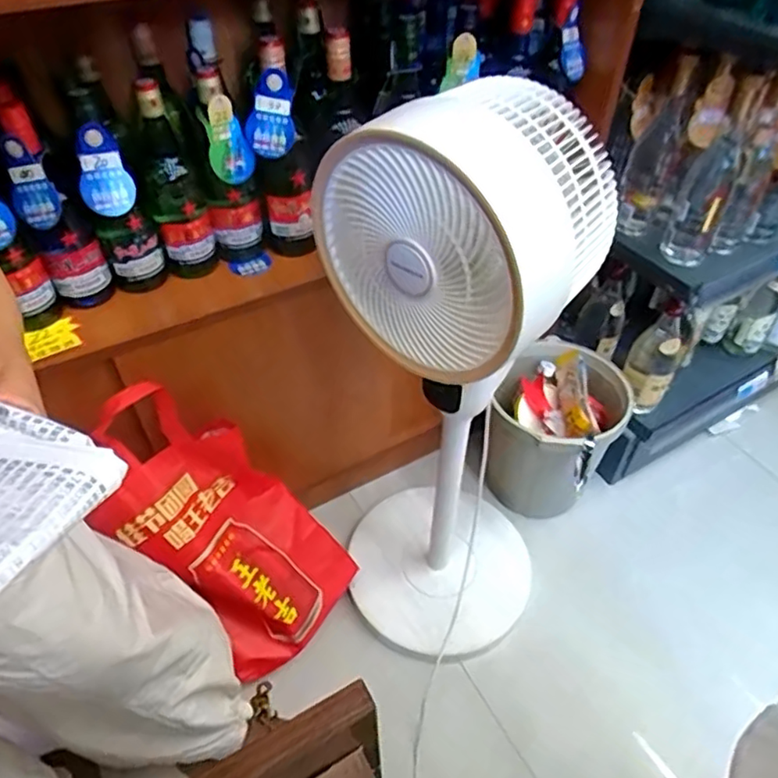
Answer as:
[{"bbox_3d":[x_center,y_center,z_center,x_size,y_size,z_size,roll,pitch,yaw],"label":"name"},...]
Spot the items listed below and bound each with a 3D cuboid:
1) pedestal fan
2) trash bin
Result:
[{"bbox_3d":[0.078,0.046,0.804,0.280,0.813,0.238,24,50,22],"label":"pedestal fan"},{"bbox_3d":[0.312,0.080,1.136,0.216,0.206,0.259,21,49,20],"label":"trash bin"}]

